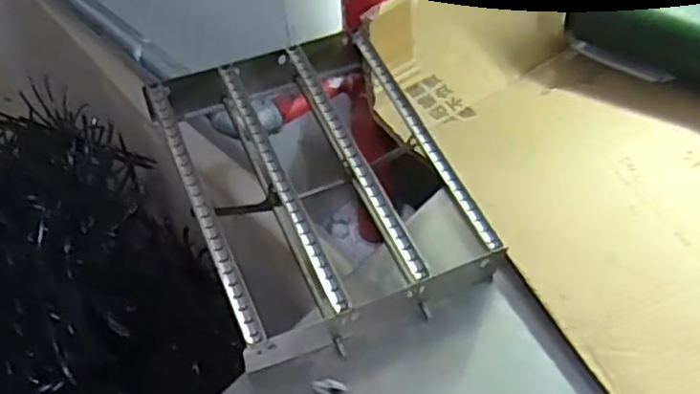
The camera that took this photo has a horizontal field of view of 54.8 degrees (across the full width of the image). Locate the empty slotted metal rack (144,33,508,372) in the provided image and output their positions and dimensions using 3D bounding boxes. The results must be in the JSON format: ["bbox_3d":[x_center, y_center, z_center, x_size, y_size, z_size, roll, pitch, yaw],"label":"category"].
[{"bbox_3d":[-0.037,-0.020,0.670,0.246,0.078,0.337,-19,60,-16],"label":"empty slotted metal rack"}]

